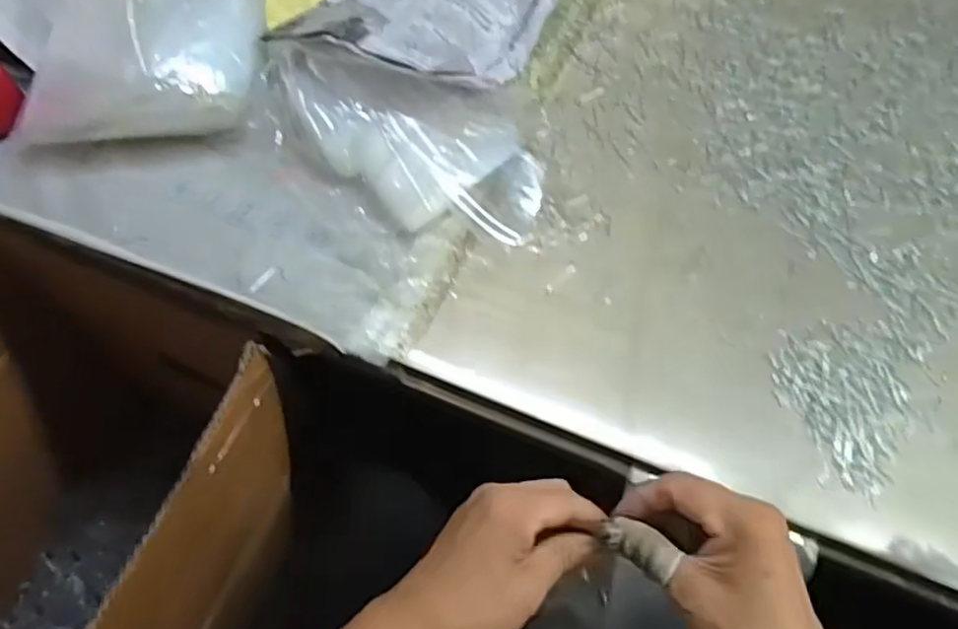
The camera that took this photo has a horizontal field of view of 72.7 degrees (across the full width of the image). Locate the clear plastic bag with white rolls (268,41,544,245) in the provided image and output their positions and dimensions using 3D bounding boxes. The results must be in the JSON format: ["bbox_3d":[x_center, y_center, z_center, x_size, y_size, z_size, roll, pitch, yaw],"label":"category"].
[{"bbox_3d":[-0.062,-0.148,0.508,0.238,0.069,0.155,17,62,9],"label":"clear plastic bag with white rolls"}]

